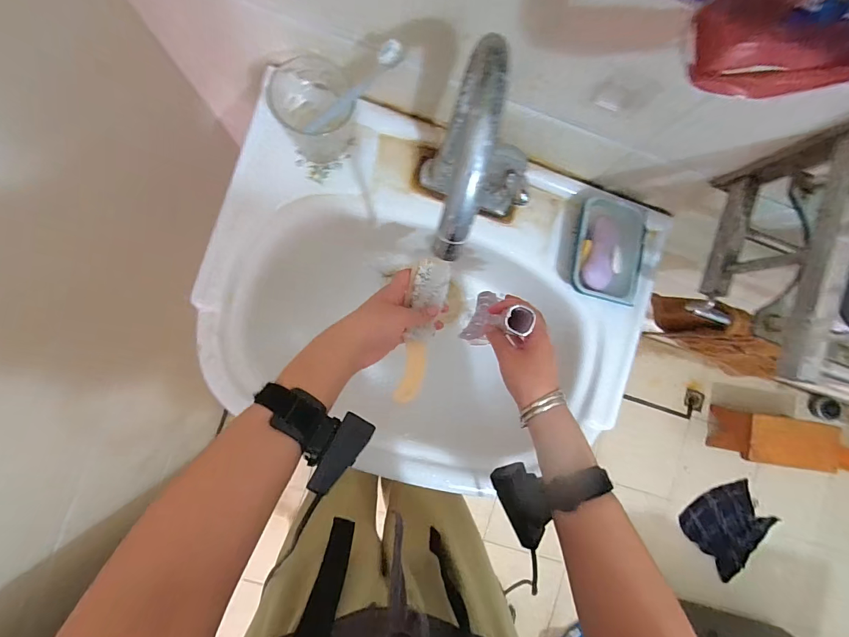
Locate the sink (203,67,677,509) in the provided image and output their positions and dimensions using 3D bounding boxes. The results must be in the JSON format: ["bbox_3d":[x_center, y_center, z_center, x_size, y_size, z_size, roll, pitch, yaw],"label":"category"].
[{"bbox_3d":[0.009,-0.013,0.569,0.571,0.178,0.425,15,87,-6],"label":"sink"}]

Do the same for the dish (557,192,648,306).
[{"bbox_3d":[0.241,-0.096,0.527,0.104,0.047,0.143,11,87,-6],"label":"dish"}]

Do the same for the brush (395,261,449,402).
[{"bbox_3d":[-0.003,0.019,0.458,0.043,0.022,0.173,8,108,-6],"label":"brush"}]

